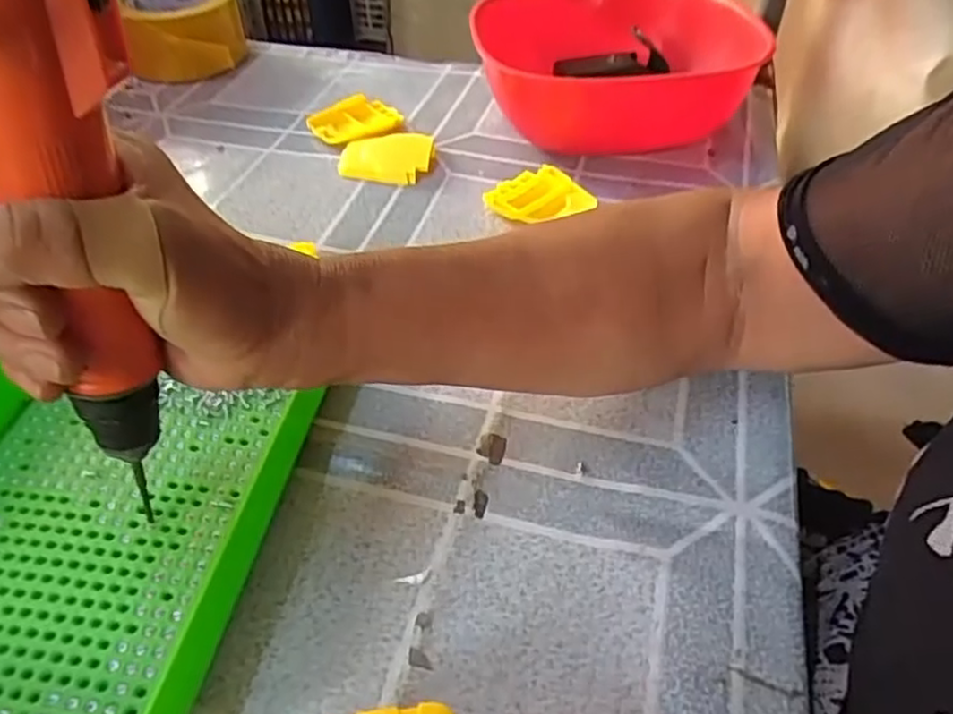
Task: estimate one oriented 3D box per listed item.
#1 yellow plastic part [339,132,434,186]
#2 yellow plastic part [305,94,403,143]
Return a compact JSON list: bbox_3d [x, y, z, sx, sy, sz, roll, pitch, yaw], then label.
[{"bbox_3d":[-0.066,-0.149,0.526,0.063,0.017,0.054,8,44,5],"label":"yellow plastic part"},{"bbox_3d":[-0.097,-0.192,0.570,0.071,0.014,0.062,-5,44,-8],"label":"yellow plastic part"}]

